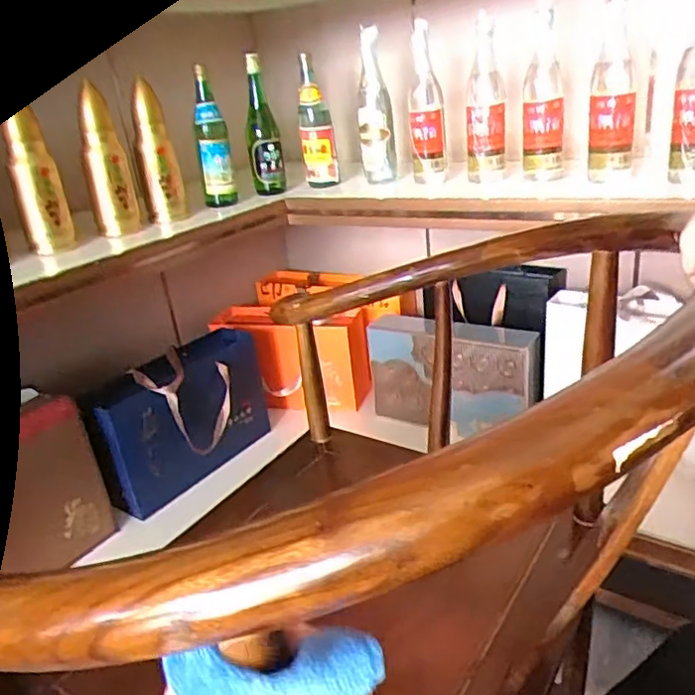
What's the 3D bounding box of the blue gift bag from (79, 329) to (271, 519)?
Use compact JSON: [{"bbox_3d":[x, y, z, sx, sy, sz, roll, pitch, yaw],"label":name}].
[{"bbox_3d":[-0.307,0.137,1.232,0.087,0.240,0.386,10,28,33],"label":"blue gift bag"}]

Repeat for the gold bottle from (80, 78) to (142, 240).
[{"bbox_3d":[-0.399,-0.301,1.004,0.069,0.232,0.057,-14,25,-17],"label":"gold bottle"}]

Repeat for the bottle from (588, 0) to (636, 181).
[{"bbox_3d":[0.415,-0.405,0.948,0.067,0.266,0.075,3,25,20],"label":"bottle"}]

